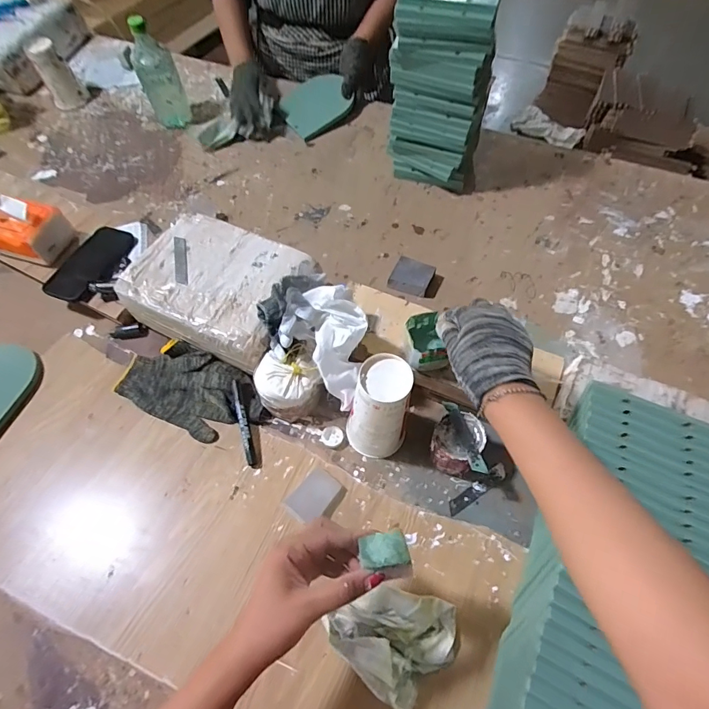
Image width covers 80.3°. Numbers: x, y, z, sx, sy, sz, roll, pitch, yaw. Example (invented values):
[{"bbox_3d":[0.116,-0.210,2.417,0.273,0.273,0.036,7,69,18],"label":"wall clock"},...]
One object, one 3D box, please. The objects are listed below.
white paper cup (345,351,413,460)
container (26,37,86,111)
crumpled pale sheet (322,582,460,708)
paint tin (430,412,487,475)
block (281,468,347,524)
[{"bbox_3d":[0.033,0.075,0.544,0.074,0.168,0.068,-37,66,-19],"label":"white paper cup"},{"bbox_3d":[-0.659,-0.618,0.935,0.070,0.130,0.054,-27,63,-14],"label":"container"},{"bbox_3d":[0.049,0.305,0.463,0.121,0.051,0.109,-34,65,-17],"label":"crumpled pale sheet"},{"bbox_3d":[0.134,0.121,0.562,0.062,0.073,0.065,-1,60,1],"label":"paint tin"},{"bbox_3d":[-0.050,0.187,0.548,0.056,0.015,0.069,37,67,20],"label":"block"}]

